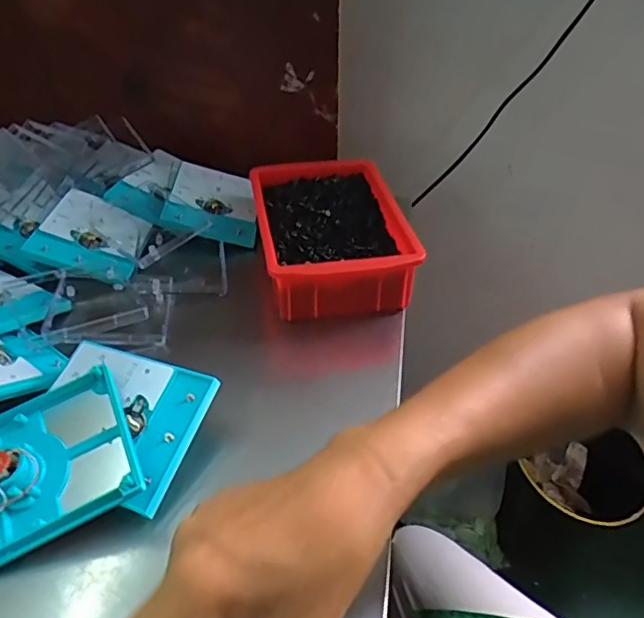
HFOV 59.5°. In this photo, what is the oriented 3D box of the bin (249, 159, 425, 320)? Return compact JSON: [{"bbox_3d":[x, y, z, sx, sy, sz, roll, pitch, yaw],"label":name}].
[{"bbox_3d":[0.005,-0.073,0.563,0.133,0.067,0.195,-6,40,-9],"label":"bin"}]

